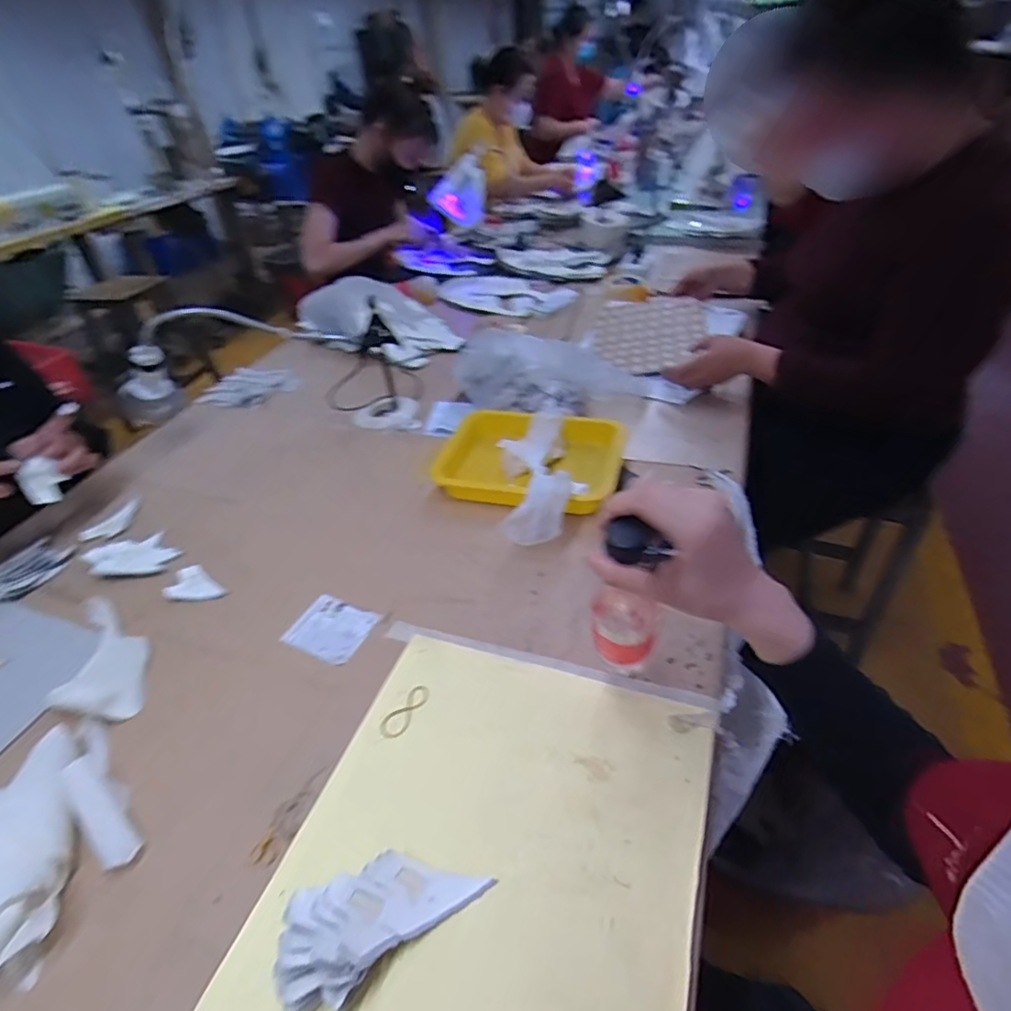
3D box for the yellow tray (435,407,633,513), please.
[{"bbox_3d":[0.039,-0.064,0.829,0.252,0.046,0.211,8,42,13],"label":"yellow tray"}]

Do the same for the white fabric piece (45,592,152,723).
[{"bbox_3d":[-0.438,0.159,0.627,0.083,0.019,0.188,-15,42,-13],"label":"white fabric piece"}]

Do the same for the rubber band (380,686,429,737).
[{"bbox_3d":[-0.097,0.201,0.561,0.024,0.004,0.059,25,48,29],"label":"rubber band"}]

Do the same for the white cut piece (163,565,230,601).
[{"bbox_3d":[-0.391,0.102,0.709,0.087,0.004,0.053,28,50,32],"label":"white cut piece"}]

